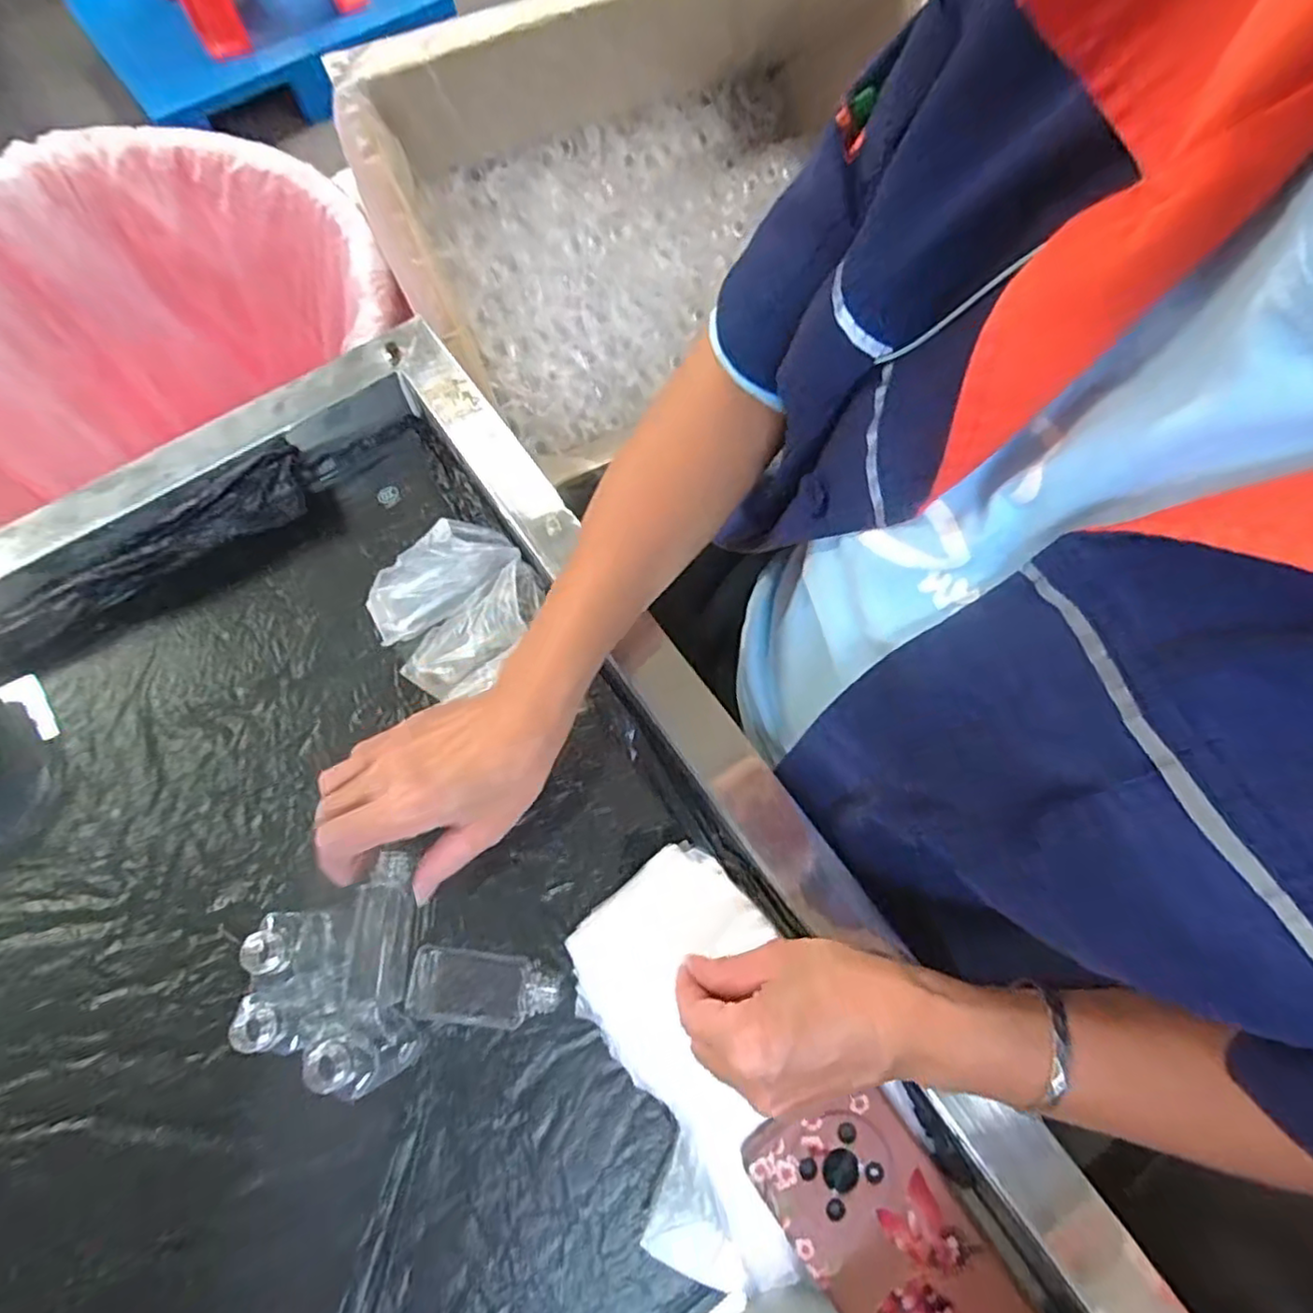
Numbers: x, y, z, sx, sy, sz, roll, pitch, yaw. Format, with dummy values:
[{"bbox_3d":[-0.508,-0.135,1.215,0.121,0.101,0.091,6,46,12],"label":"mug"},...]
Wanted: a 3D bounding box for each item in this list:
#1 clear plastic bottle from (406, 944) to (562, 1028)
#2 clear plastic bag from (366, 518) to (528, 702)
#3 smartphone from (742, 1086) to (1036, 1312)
[{"bbox_3d":[-0.095,0.186,0.368,0.082,0.019,0.036,6,70,3],"label":"clear plastic bottle"},{"bbox_3d":[-0.143,-0.052,0.435,0.099,0.051,0.044,-33,73,-11],"label":"clear plastic bag"},{"bbox_3d":[0.119,0.290,0.310,0.075,0.009,0.167,-35,79,-9],"label":"smartphone"}]

